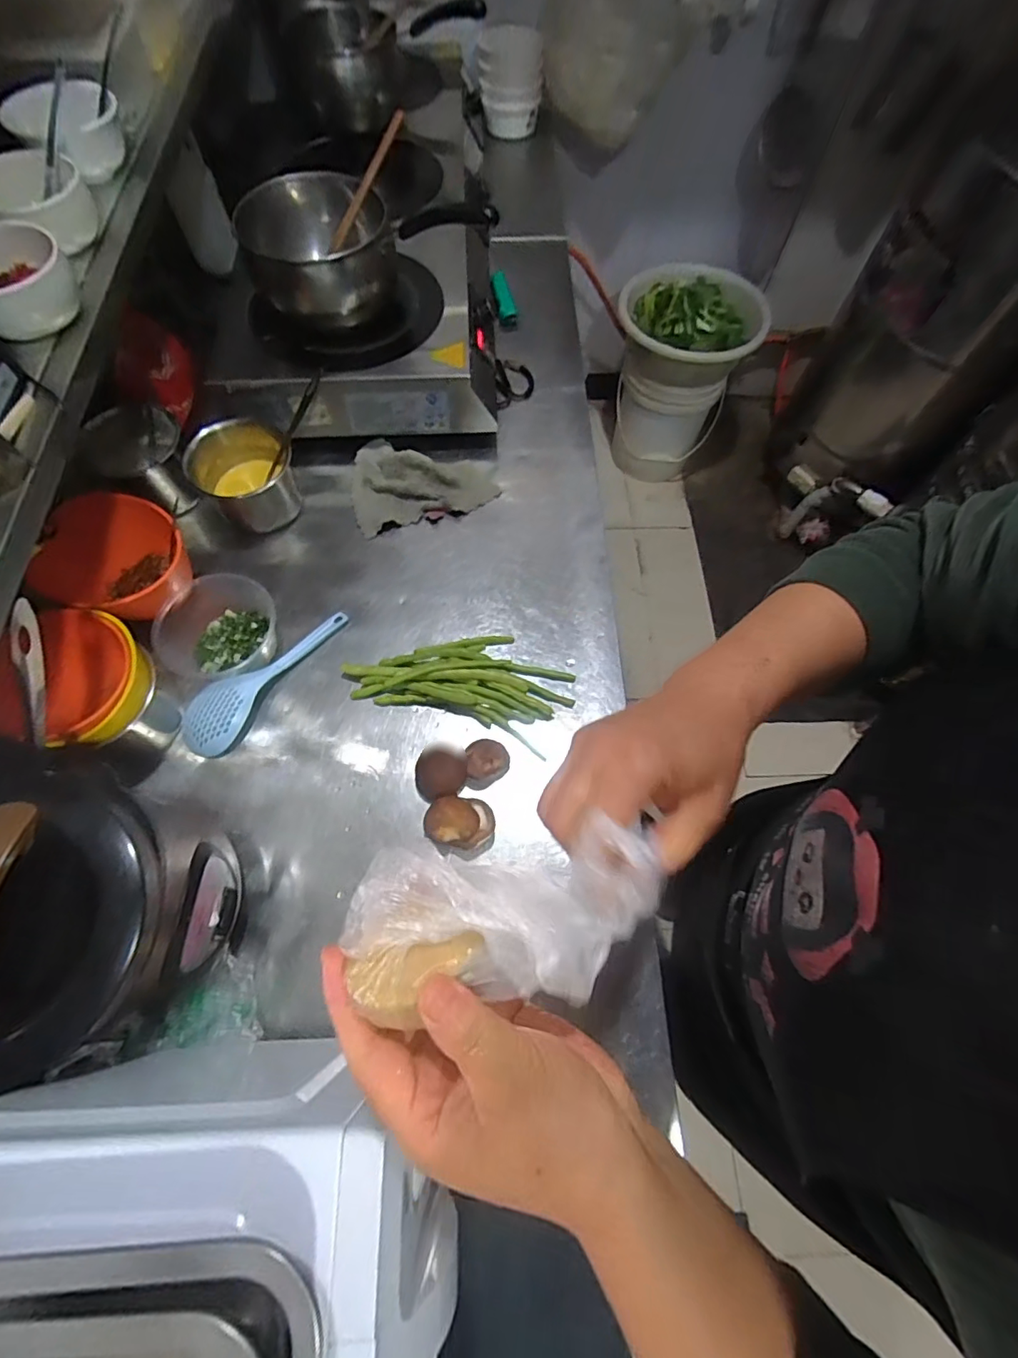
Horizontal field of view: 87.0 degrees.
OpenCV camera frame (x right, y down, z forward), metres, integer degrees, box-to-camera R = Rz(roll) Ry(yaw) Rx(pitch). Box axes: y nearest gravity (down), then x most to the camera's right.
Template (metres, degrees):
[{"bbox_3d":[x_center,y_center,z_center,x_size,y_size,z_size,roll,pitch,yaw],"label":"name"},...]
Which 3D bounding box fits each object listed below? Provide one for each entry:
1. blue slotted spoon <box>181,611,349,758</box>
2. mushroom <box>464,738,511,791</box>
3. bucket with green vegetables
[{"bbox_3d":[-0.313,-0.010,0.682,0.071,0.036,0.248,32,70,12],"label":"blue slotted spoon"},{"bbox_3d":[-0.026,0.100,0.638,0.054,0.031,0.060,-1,67,-1],"label":"mushroom"},{"bbox_3d":[0.518,-0.932,1.682,0.381,0.493,0.417,0,67,-1],"label":"bucket with green vegetables"}]

